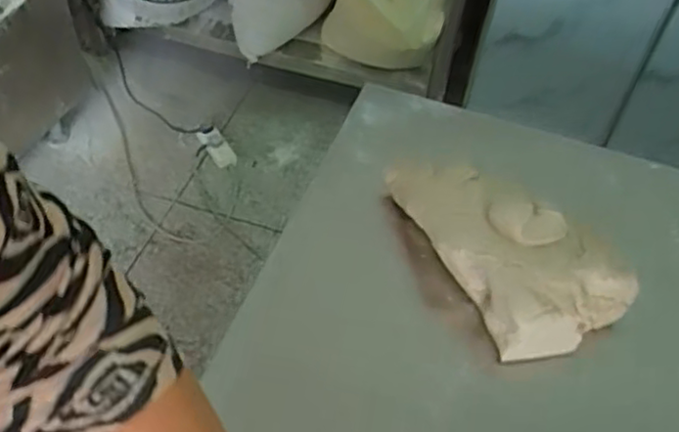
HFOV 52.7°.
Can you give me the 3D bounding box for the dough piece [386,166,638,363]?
[{"bbox_3d":[0.157,0.016,0.660,0.131,0.069,0.235,-20,54,-22],"label":"dough piece"}]

